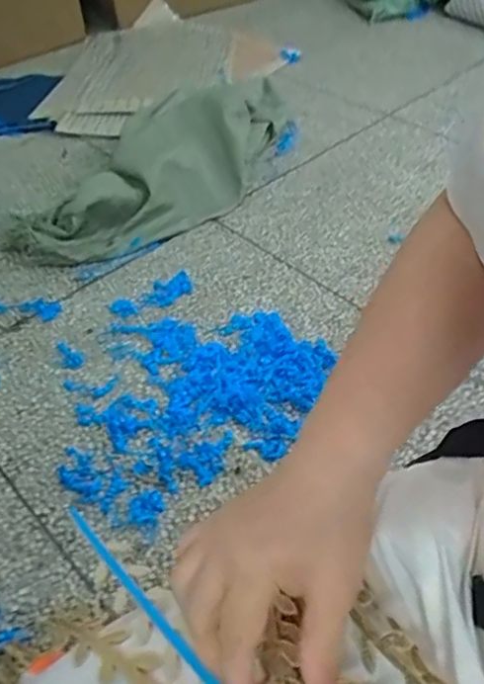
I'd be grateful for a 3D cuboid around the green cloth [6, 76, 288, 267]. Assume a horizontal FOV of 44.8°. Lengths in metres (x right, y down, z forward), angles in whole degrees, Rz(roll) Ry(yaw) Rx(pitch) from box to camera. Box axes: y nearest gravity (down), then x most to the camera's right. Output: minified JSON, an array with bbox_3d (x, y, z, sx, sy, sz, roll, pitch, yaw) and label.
[{"bbox_3d":[-0.222,-0.538,1.713,0.431,0.188,0.958,25,54,24],"label":"green cloth"}]

